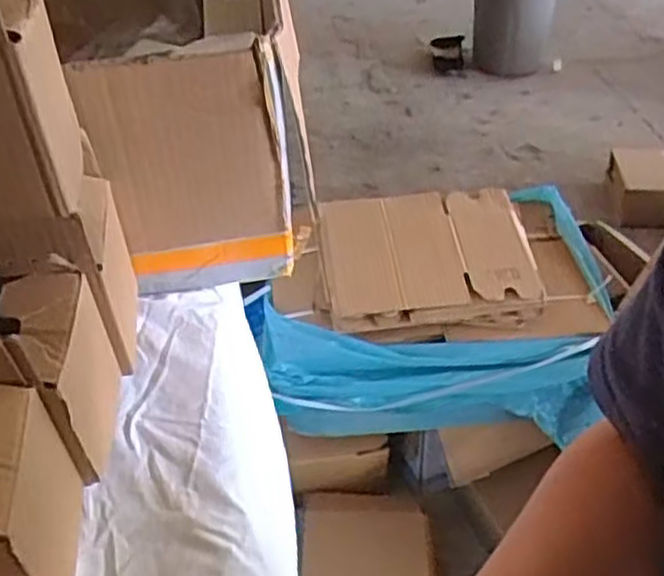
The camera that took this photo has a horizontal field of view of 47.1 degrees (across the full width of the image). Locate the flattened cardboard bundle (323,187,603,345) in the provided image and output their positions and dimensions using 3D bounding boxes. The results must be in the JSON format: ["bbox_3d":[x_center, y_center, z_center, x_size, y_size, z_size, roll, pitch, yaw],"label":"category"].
[{"bbox_3d":[0.152,-0.027,0.998,0.361,0.077,0.237,-5,41,-3],"label":"flattened cardboard bundle"}]

